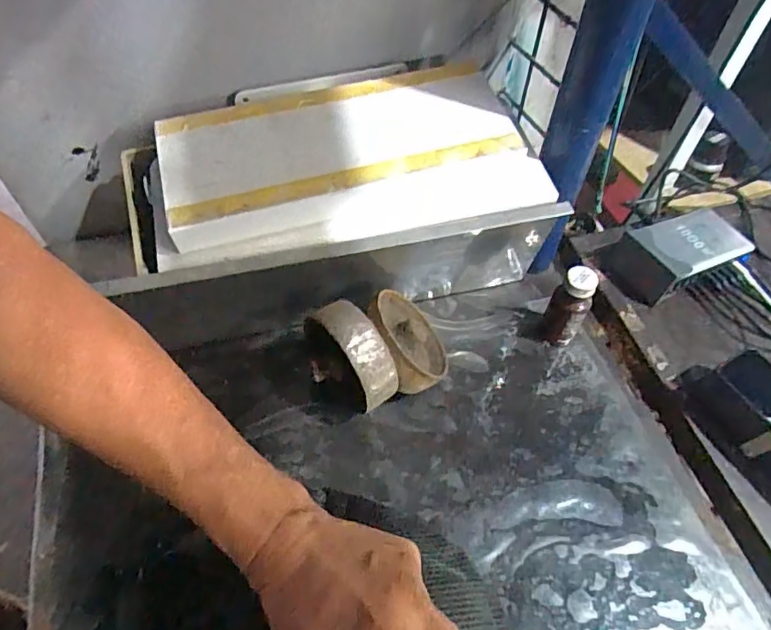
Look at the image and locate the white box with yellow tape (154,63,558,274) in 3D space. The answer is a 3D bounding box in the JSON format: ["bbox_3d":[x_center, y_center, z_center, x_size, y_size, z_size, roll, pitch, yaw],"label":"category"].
[{"bbox_3d":[-0.038,-0.141,0.474,0.335,0.060,0.182,-12,54,-10],"label":"white box with yellow tape"}]

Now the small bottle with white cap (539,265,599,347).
[{"bbox_3d":[0.176,-0.005,0.518,0.032,0.096,0.027,33,60,22],"label":"small bottle with white cap"}]

